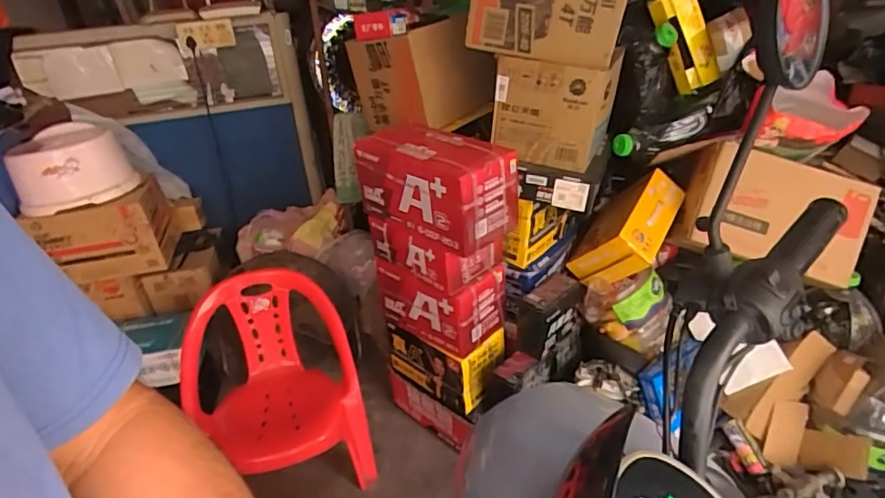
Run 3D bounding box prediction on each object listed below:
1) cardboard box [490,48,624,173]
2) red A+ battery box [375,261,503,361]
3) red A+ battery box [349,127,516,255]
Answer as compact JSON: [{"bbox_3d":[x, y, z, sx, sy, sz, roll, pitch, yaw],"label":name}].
[{"bbox_3d":[0.291,-0.359,1.383,0.278,0.248,0.225,8,32,21],"label":"cardboard box"},{"bbox_3d":[-0.010,0.125,1.555,0.341,0.207,0.196,21,38,37],"label":"red A+ battery box"},{"bbox_3d":[-0.024,-0.173,1.405,0.415,0.211,0.219,21,38,37],"label":"red A+ battery box"}]

